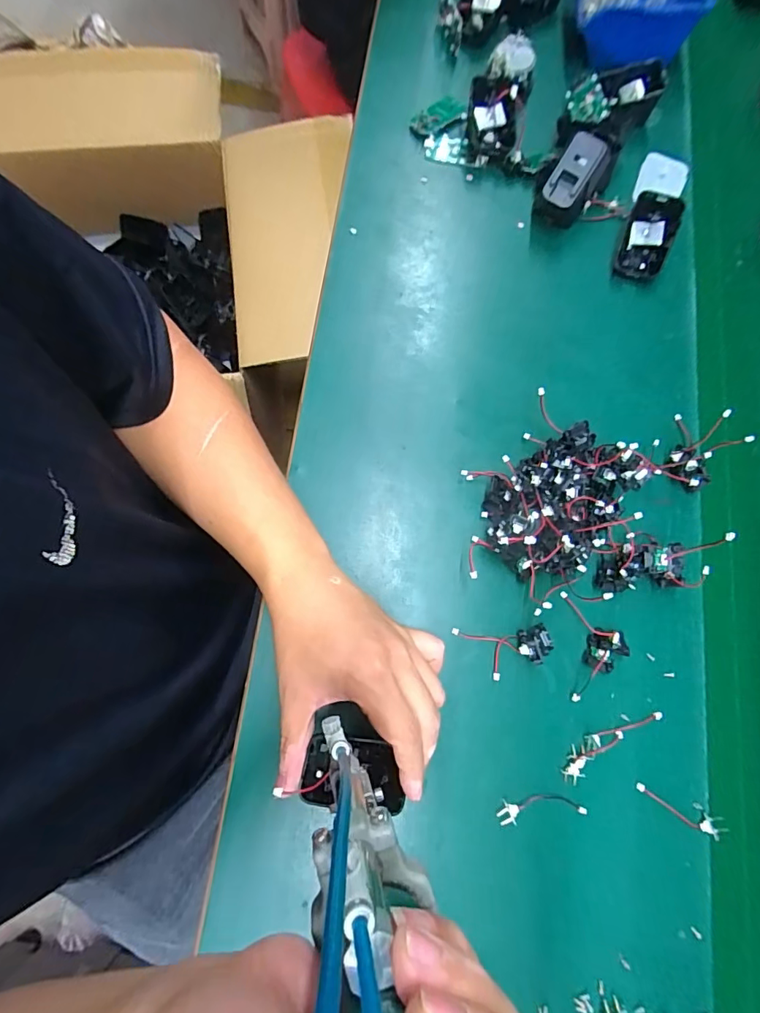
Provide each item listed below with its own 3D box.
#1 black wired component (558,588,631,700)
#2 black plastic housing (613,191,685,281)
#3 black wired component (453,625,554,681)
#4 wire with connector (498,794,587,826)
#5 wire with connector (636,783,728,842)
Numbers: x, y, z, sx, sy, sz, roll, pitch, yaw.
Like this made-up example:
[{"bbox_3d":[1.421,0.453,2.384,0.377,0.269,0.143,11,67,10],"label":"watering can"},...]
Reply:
[{"bbox_3d":[0.166,0.106,0.361,0.043,0.012,0.078,0,77,0],"label":"black wired component"},{"bbox_3d":[0.247,-0.247,0.434,0.043,0.020,0.069,17,98,11],"label":"black plastic housing"},{"bbox_3d":[0.095,0.110,0.355,0.073,0.020,0.037,-3,77,-1],"label":"black wired component"},{"bbox_3d":[0.116,0.217,0.338,0.064,0.004,0.015,-6,77,-1],"label":"wire with connector"},{"bbox_3d":[0.217,0.218,0.339,0.065,0.006,0.015,25,78,6],"label":"wire with connector"}]

